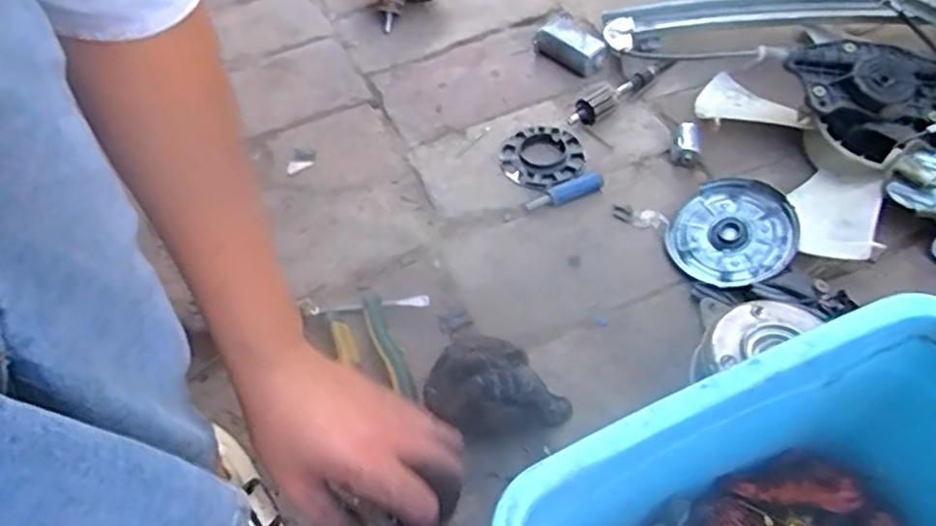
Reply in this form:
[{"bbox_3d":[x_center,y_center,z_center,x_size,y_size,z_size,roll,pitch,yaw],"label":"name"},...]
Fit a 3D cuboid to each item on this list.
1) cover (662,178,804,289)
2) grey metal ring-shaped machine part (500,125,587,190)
[{"bbox_3d":[0.214,-0.020,0.544,0.093,0.015,0.093,-11,59,19],"label":"cover"},{"bbox_3d":[0.068,-0.098,0.619,0.074,0.007,0.074,-2,55,3],"label":"grey metal ring-shaped machine part"}]

